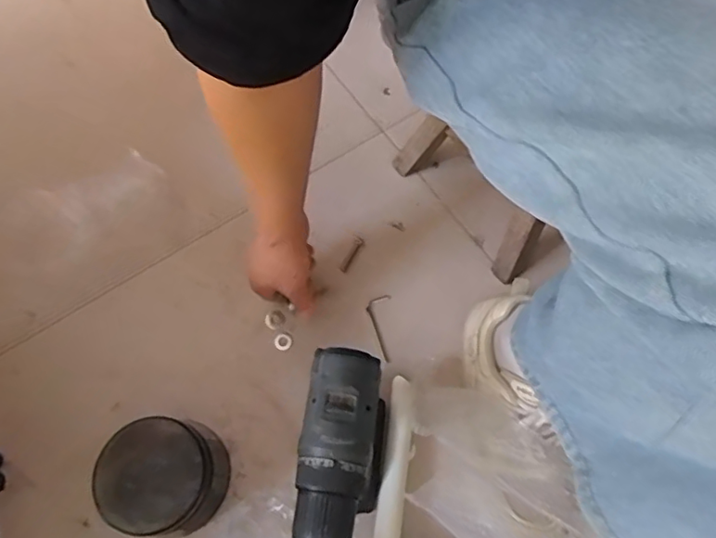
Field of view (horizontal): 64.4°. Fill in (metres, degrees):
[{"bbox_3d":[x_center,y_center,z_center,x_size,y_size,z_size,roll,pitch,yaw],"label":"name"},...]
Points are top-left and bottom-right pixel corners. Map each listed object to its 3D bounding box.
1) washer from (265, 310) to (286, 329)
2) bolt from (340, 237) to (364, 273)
[{"bbox_3d":[-0.095,0.058,0.651,0.023,0.006,0.021,0,65,0],"label":"washer"},{"bbox_3d":[-0.007,-0.017,0.676,0.011,0.004,0.050,24,70,8],"label":"bolt"}]

